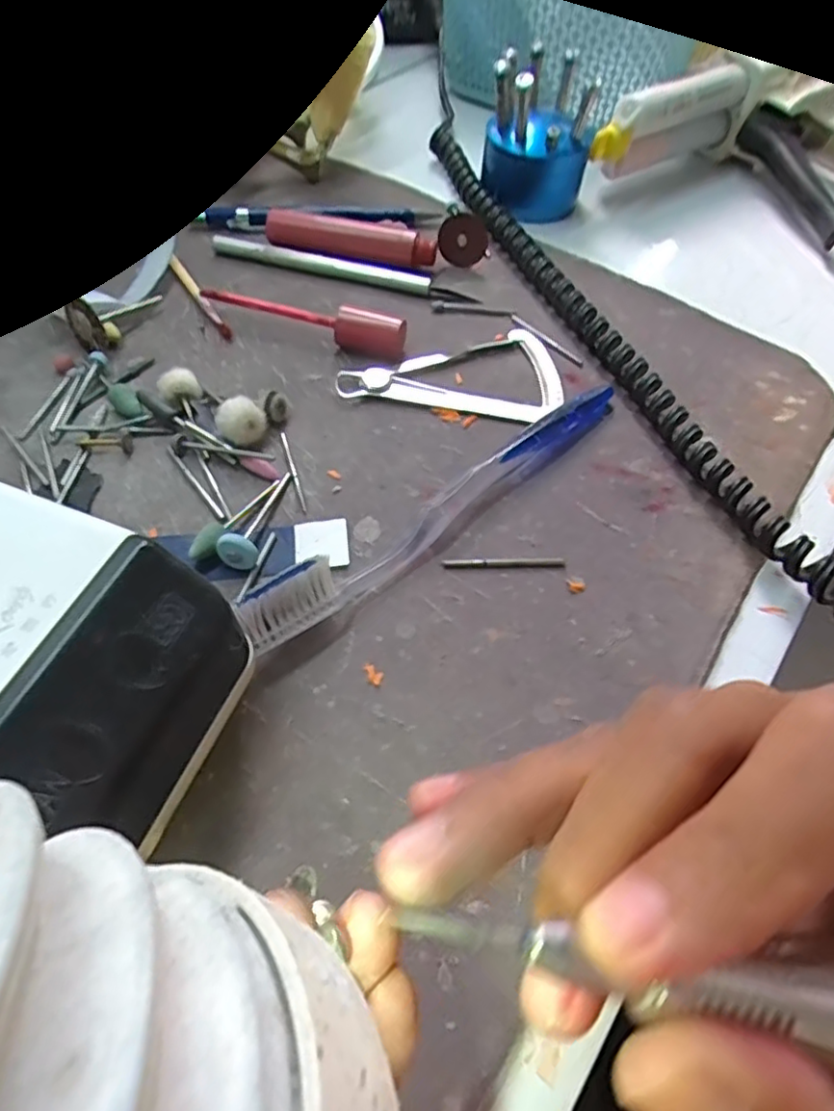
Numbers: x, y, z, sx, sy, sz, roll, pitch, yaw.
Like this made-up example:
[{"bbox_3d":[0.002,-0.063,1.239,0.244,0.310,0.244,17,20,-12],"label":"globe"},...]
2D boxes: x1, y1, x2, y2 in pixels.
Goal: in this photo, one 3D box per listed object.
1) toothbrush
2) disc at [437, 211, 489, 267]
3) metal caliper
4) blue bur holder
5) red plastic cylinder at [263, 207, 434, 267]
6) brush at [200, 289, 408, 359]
[{"bbox_3d":[0.016,-0.023,0.239,0.183,0.023,0.015,-36,65,-24],"label":"toothbrush"},{"bbox_3d":[0.024,-0.162,0.334,0.024,0.026,0.004,43,41,-17],"label":"disc"},{"bbox_3d":[0.016,-0.085,0.293,0.097,0.005,0.058,7,56,1],"label":"metal caliper"},{"bbox_3d":[0.068,-0.236,0.362,0.056,0.066,0.049,11,56,4],"label":"blue bur holder"},{"bbox_3d":[-0.034,-0.162,0.334,0.088,0.017,0.012,14,56,6],"label":"red plastic cylinder"},{"bbox_3d":[-0.051,-0.110,0.296,0.095,0.019,0.014,20,57,9],"label":"brush"}]

